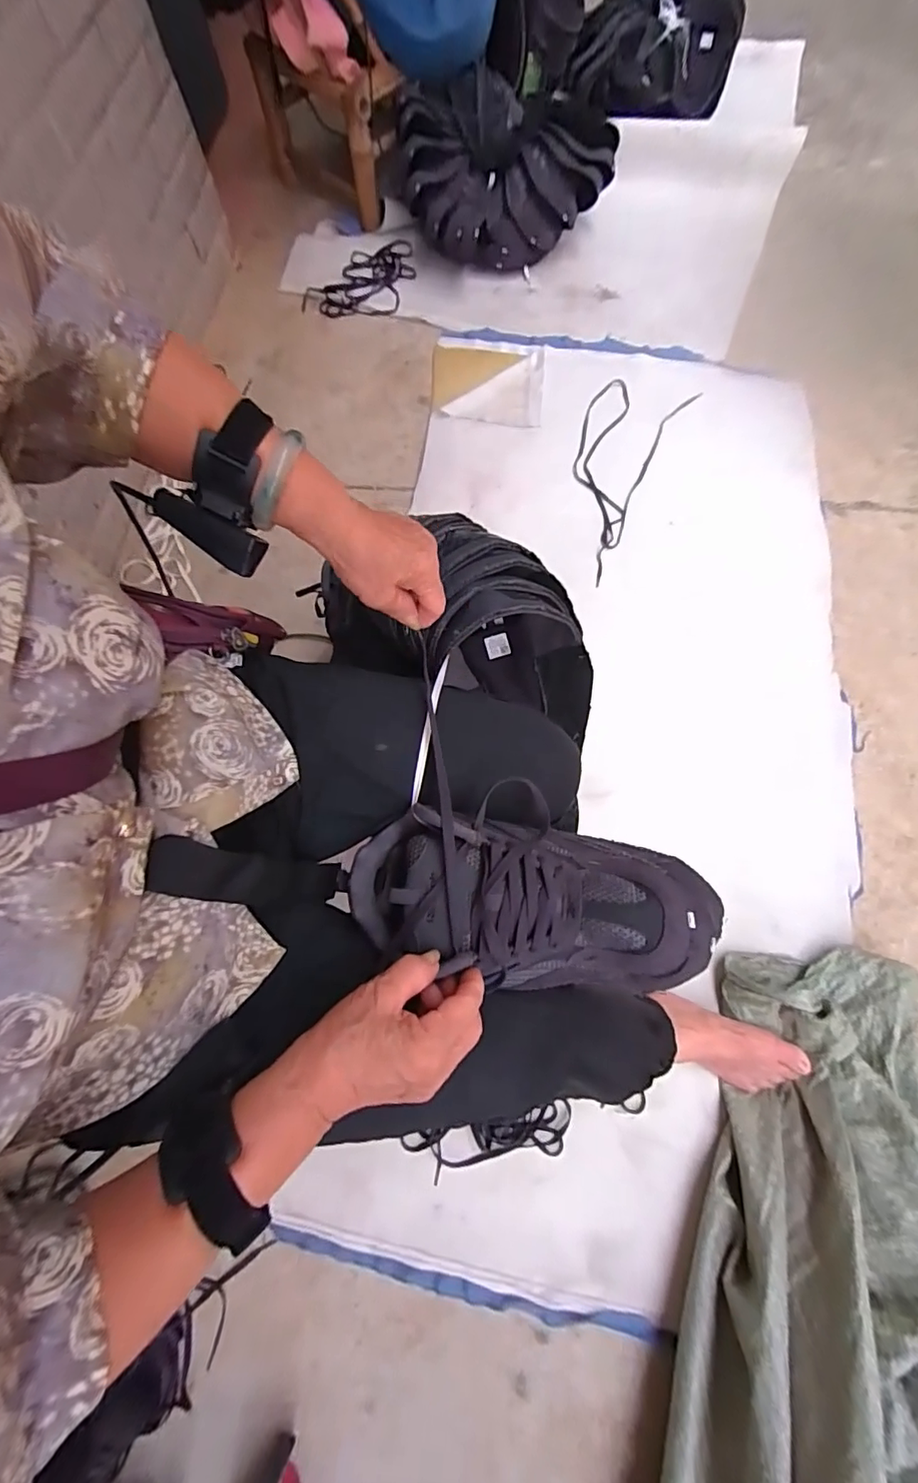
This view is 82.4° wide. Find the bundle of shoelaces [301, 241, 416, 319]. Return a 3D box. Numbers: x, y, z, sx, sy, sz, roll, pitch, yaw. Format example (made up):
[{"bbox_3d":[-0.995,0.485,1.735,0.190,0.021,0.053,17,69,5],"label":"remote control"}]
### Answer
[{"bbox_3d":[-0.222,-1.015,1.163,0.255,0.036,0.180,-8,72,-3],"label":"bundle of shoelaces"}]

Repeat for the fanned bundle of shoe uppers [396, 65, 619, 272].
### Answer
[{"bbox_3d":[0.117,-1.182,1.099,0.460,0.210,0.264,-10,72,-4],"label":"fanned bundle of shoe uppers"}]

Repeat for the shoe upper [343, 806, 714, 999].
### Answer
[{"bbox_3d":[0.052,0.120,0.394,0.265,0.076,0.123,7,72,7],"label":"shoe upper"}]

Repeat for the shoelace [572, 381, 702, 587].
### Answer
[{"bbox_3d":[0.273,-0.508,0.981,0.171,0.015,0.410,27,78,9],"label":"shoelace"}]

